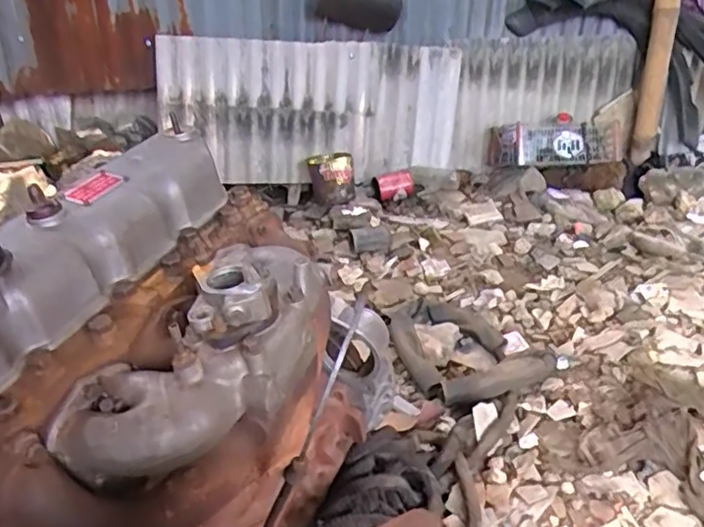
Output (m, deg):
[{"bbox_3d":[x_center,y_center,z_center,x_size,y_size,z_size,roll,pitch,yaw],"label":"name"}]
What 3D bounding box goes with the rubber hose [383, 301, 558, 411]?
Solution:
[{"bbox_3d":[0.258,0.188,1.525,0.279,0.076,0.433,-15,30,-18],"label":"rubber hose"}]

